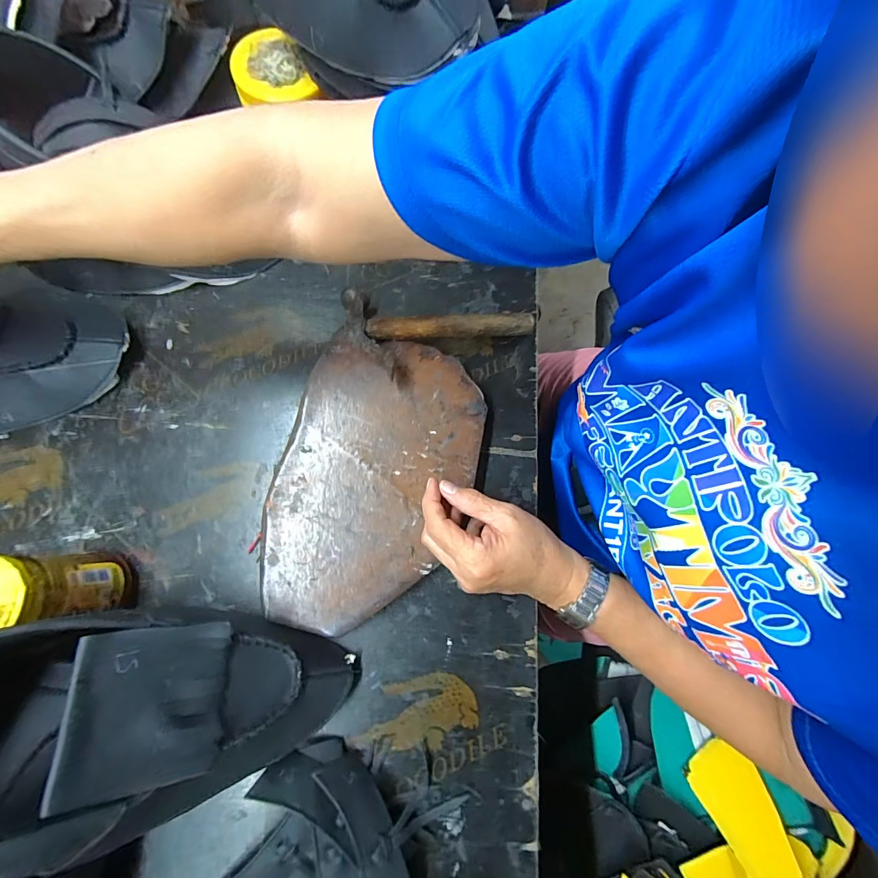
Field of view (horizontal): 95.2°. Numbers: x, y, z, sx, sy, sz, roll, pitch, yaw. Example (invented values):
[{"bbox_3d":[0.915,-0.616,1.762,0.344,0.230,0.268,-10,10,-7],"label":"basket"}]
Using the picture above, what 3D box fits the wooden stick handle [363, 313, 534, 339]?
[{"bbox_3d":[0.013,-0.111,0.394,0.162,0.022,0.021,-7,73,-4],"label":"wooden stick handle"}]

